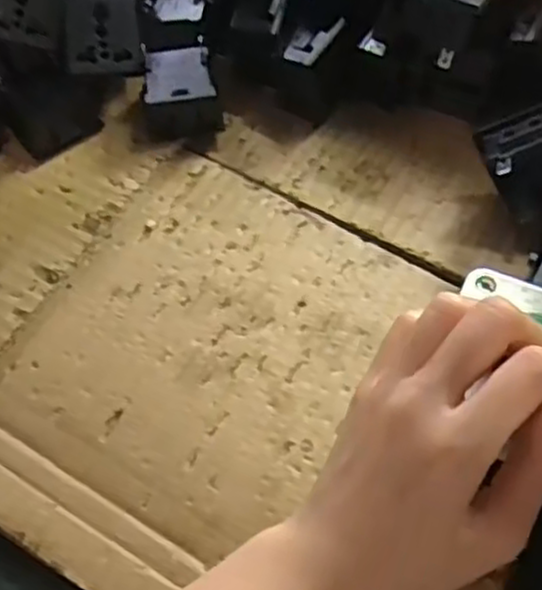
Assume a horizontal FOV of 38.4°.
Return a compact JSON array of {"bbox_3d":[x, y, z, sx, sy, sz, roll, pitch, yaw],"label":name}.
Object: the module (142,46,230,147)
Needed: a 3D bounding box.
[{"bbox_3d":[-0.047,-0.104,0.409,0.042,0.032,0.040,-11,61,-5],"label":"module"}]

